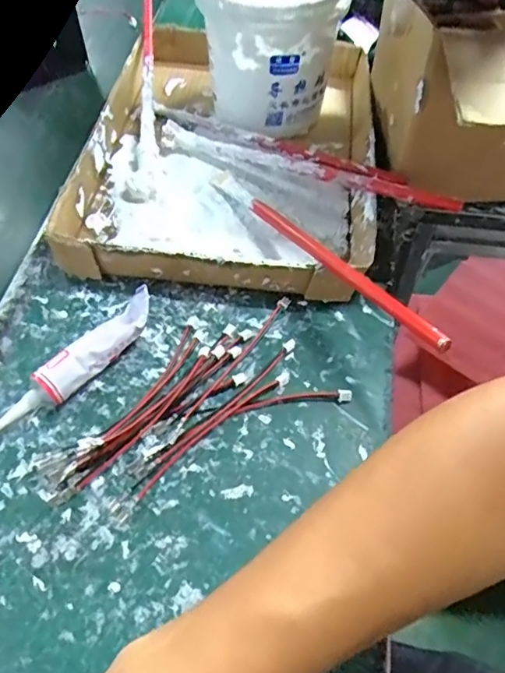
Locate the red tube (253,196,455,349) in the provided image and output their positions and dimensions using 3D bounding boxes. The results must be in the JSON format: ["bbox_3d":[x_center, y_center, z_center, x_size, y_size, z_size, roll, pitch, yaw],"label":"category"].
[{"bbox_3d":[0.052,-0.049,0.355,0.009,0.010,0.205,-26,43,-16],"label":"red tube"}]

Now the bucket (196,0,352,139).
[{"bbox_3d":[0.020,-0.259,0.478,0.115,0.113,0.115,13,57,8],"label":"bucket"}]

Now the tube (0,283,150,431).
[{"bbox_3d":[-0.113,0.018,0.349,0.025,0.029,0.126,36,63,22],"label":"tube"}]

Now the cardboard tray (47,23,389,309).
[{"bbox_3d":[-0.017,-0.177,0.475,0.257,0.038,0.340,9,56,6],"label":"cardboard tray"}]

